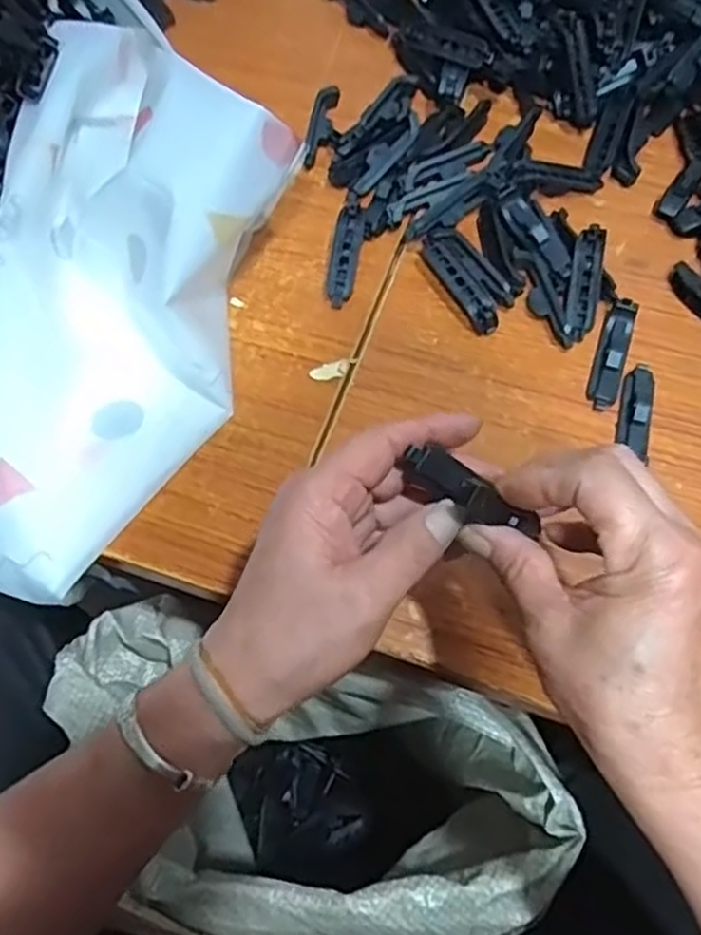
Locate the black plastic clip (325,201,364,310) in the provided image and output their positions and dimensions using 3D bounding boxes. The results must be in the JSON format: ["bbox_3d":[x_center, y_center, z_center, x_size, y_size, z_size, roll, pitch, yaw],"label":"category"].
[{"bbox_3d":[-0.004,-0.142,0.492,0.019,0.009,0.074,8,81,6],"label":"black plastic clip"}]

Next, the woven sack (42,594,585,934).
[{"bbox_3d":[-0.025,0.260,0.584,0.325,0.337,0.173,15,67,9],"label":"woven sack"}]

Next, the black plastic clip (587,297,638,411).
[{"bbox_3d":[0.163,-0.071,0.455,0.019,0.012,0.075,17,68,9],"label":"black plastic clip"}]

